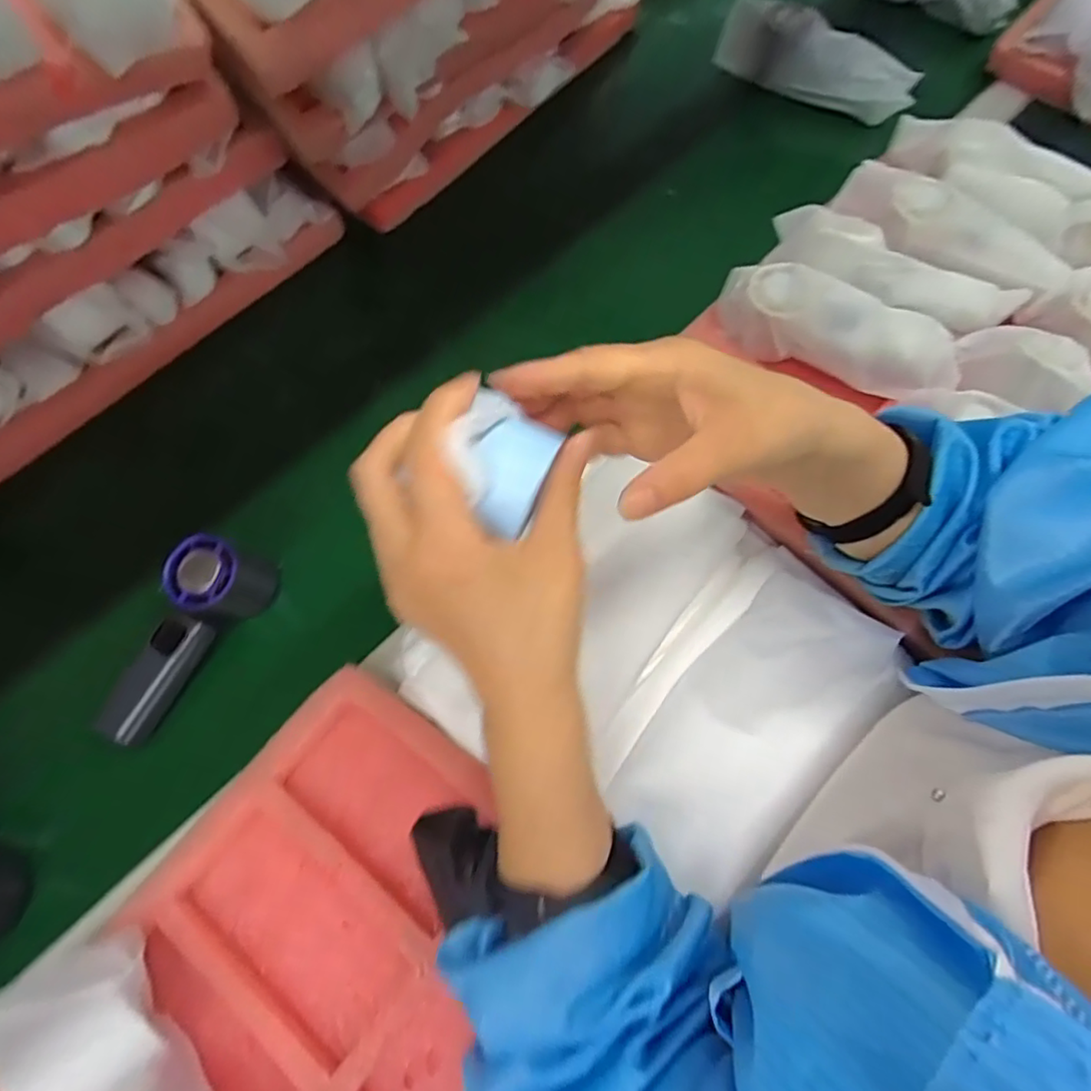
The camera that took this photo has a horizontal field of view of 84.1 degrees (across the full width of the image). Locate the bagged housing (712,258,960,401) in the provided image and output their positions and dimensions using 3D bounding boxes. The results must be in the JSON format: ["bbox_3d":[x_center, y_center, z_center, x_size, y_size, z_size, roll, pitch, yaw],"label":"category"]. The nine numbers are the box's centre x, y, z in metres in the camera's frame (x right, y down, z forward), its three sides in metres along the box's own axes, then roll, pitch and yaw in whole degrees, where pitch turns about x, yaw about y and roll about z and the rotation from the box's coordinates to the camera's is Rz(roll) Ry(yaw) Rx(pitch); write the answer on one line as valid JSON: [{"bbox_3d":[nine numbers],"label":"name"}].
[{"bbox_3d":[0.224,-0.166,0.471,0.176,0.049,0.058,23,71,11],"label":"bagged housing"}]

